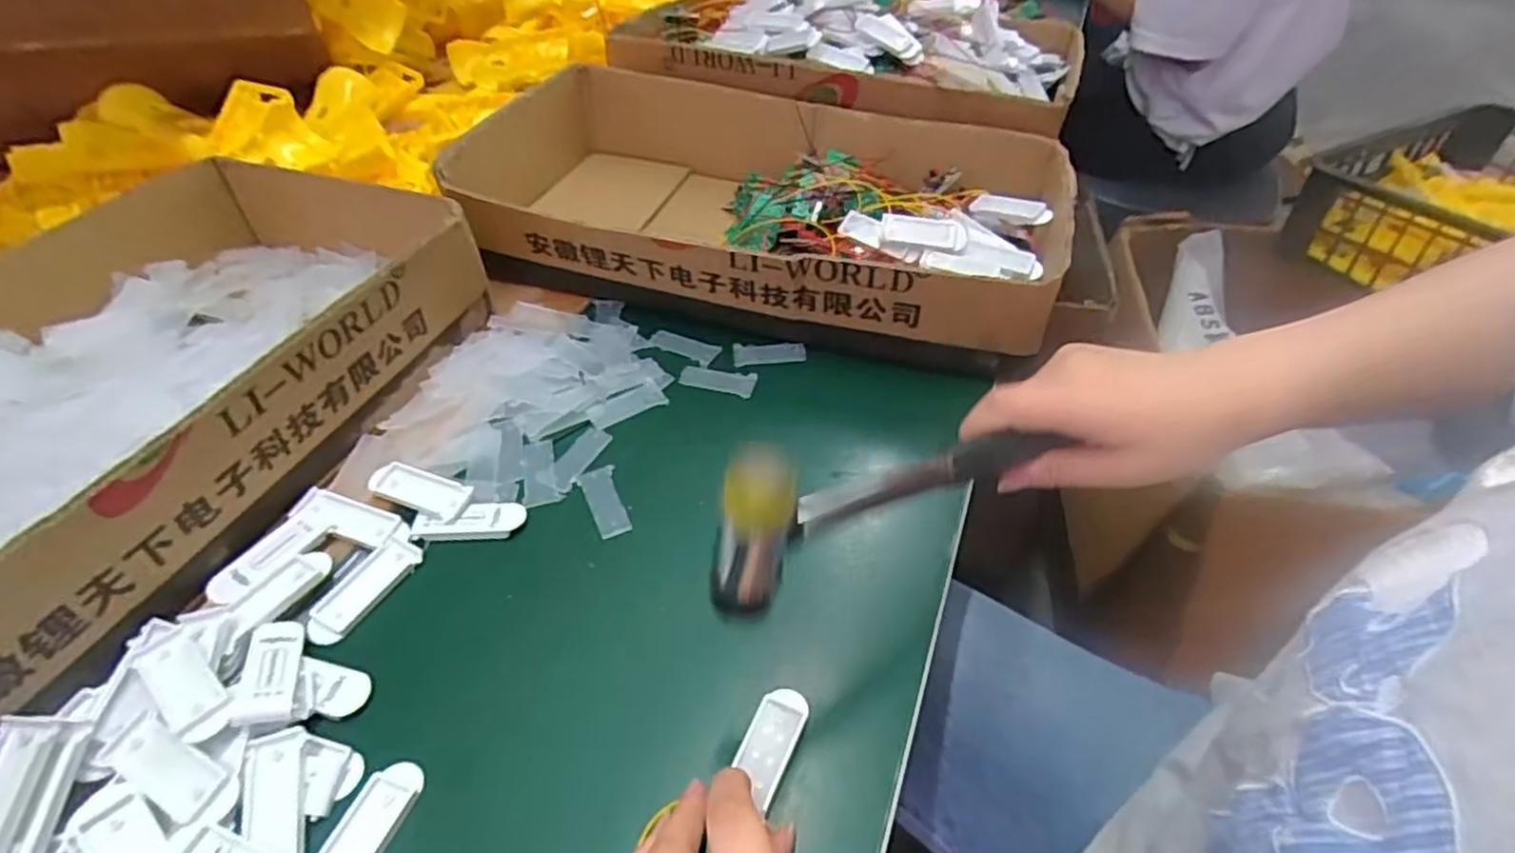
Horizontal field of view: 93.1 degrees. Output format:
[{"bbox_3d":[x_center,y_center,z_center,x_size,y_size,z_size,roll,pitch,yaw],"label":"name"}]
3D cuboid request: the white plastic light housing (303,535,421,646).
[{"bbox_3d":[-0.190,0.078,0.347,0.024,0.004,0.057,17,47,18],"label":"white plastic light housing"}]

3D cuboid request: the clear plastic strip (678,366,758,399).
[{"bbox_3d":[-0.026,-0.031,0.463,0.048,0.004,0.019,6,44,7],"label":"clear plastic strip"}]

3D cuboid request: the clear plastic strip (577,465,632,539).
[{"bbox_3d":[-0.083,0.040,0.388,0.019,0.006,0.047,-17,46,-15],"label":"clear plastic strip"}]

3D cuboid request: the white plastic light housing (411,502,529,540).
[{"bbox_3d":[-0.151,0.048,0.374,0.056,0.004,0.021,-3,44,-1],"label":"white plastic light housing"}]

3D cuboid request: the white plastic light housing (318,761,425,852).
[{"bbox_3d":[-0.149,0.154,0.268,0.020,0.005,0.057,11,45,13],"label":"white plastic light housing"}]

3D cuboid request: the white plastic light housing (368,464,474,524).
[{"bbox_3d":[-0.179,0.033,0.381,0.053,0.007,0.021,14,46,16],"label":"white plastic light housing"}]

